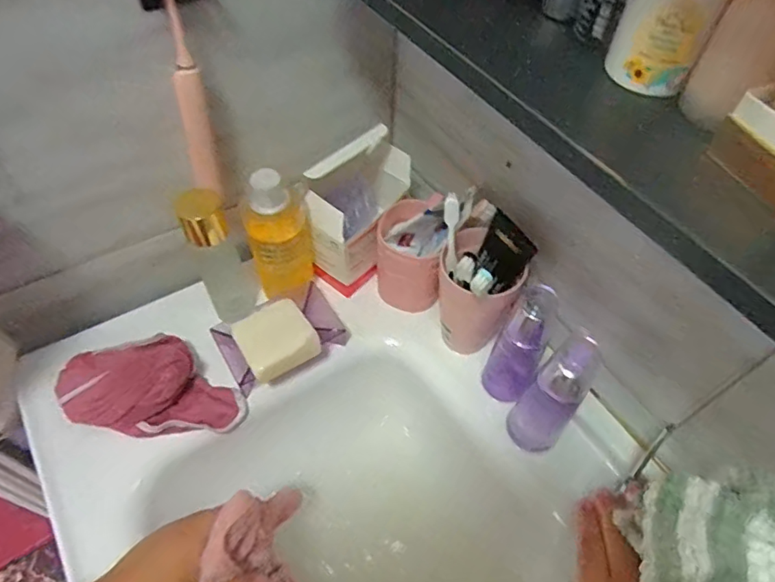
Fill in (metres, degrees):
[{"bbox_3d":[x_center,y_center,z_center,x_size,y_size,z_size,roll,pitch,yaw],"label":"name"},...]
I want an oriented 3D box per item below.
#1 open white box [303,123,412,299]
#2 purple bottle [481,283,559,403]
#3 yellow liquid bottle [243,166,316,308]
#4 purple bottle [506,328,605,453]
[{"bbox_3d":[-0.024,-0.089,0.587,0.131,0.163,0.064,-35,63,-24],"label":"open white box"},{"bbox_3d":[0.128,0.055,0.501,0.045,0.146,0.040,25,57,15],"label":"purple bottle"},{"bbox_3d":[-0.110,-0.054,0.547,0.064,0.154,0.056,-13,56,-11],"label":"yellow liquid bottle"},{"bbox_3d":[0.149,0.095,0.466,0.046,0.155,0.043,1,54,-2],"label":"purple bottle"}]

